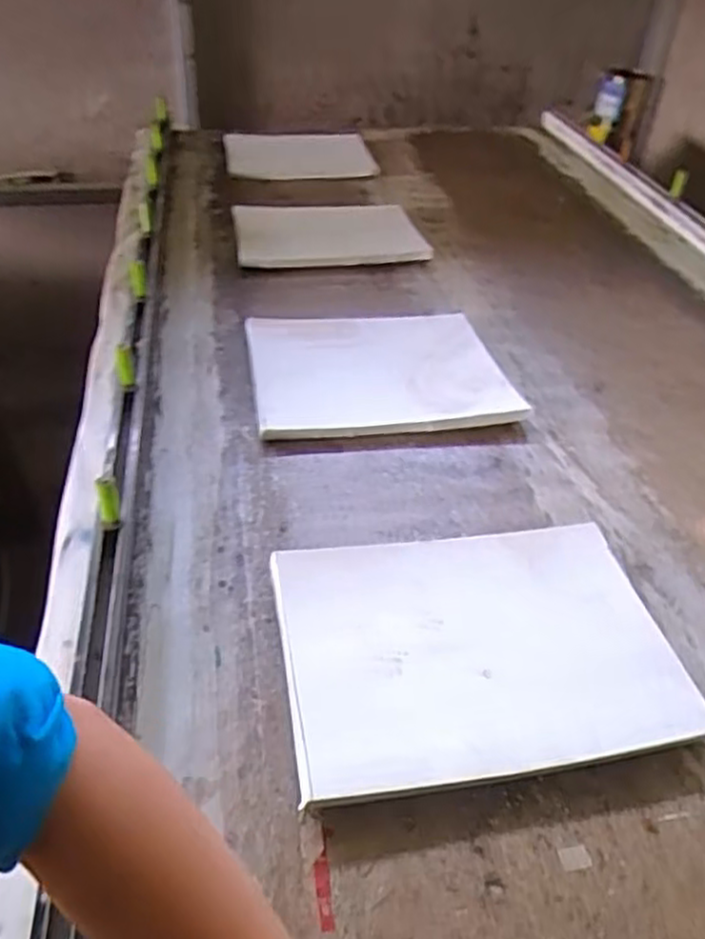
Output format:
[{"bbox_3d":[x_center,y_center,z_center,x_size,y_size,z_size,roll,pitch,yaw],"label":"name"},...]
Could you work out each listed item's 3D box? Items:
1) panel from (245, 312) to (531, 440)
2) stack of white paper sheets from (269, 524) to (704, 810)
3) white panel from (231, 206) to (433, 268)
[{"bbox_3d":[0.025,-0.108,0.776,0.264,0.027,0.205,-4,40,-10],"label":"panel"},{"bbox_3d":[0.085,0.126,0.508,0.266,0.023,0.196,-4,40,-10],"label":"stack of white paper sheets"},{"bbox_3d":[-0.041,-0.370,1.090,0.274,0.026,0.243,-5,40,-9],"label":"white panel"}]

